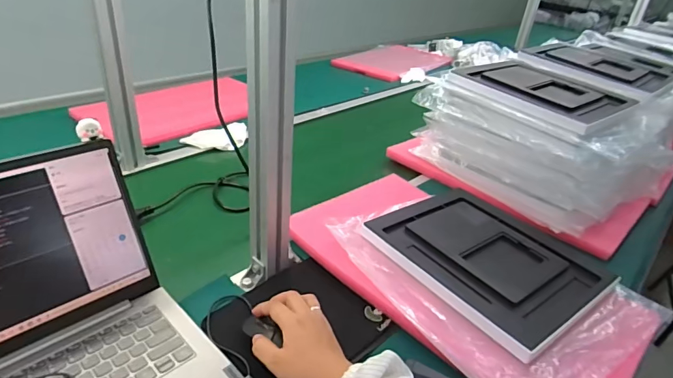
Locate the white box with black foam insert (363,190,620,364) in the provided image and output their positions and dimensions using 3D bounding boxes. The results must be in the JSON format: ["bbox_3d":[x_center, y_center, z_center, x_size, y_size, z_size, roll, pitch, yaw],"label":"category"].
[{"bbox_3d":[0.226,0.096,0.656,0.250,0.018,0.301,-18,38,-35],"label":"white box with black foam insert"}]

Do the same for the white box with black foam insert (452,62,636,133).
[{"bbox_3d":[0.402,-0.198,0.870,0.251,0.034,0.289,-18,38,-35],"label":"white box with black foam insert"}]

